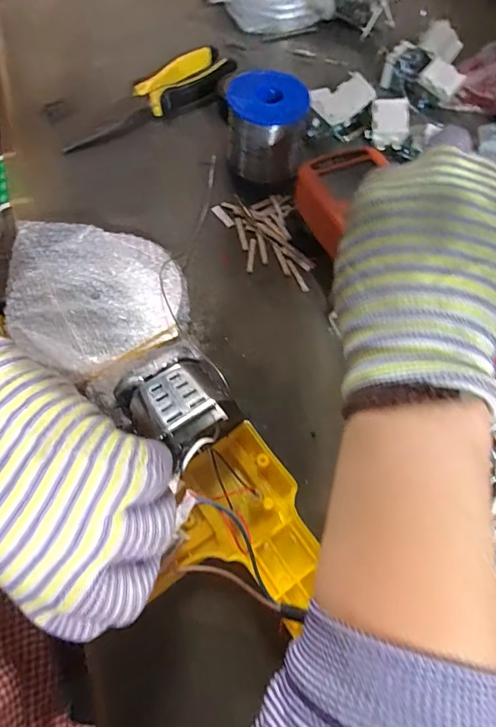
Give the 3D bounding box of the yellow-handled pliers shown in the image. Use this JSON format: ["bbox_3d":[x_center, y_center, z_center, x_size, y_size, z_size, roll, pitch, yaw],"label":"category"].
[{"bbox_3d":[-0.089,-0.250,0.413,0.049,0.012,0.191,40,68,15],"label":"yellow-handled pliers"}]

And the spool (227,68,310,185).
[{"bbox_3d":[0.015,-0.203,0.375,0.063,0.060,0.063,6,64,-1],"label":"spool"}]

